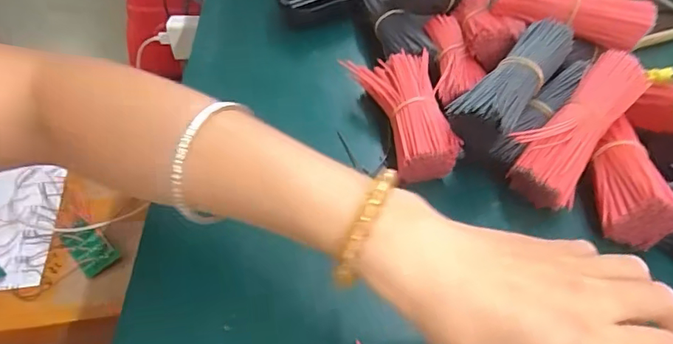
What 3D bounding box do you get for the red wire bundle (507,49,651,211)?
[{"bbox_3d":[0.163,-0.030,0.339,0.043,0.037,0.125,35,74,29],"label":"red wire bundle"}]

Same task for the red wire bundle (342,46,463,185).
[{"bbox_3d":[0.048,-0.045,0.369,0.059,0.029,0.118,-7,44,-11],"label":"red wire bundle"}]

